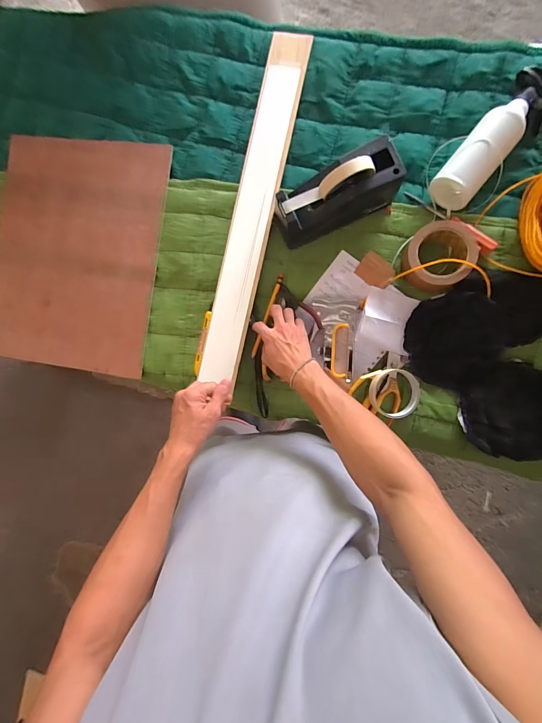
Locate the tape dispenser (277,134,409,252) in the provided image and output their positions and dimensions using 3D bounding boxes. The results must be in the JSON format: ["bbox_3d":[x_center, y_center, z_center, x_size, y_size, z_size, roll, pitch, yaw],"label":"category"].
[{"bbox_3d":[0.109,-0.275,0.546,0.204,0.101,0.081,-23,87,7],"label":"tape dispenser"}]

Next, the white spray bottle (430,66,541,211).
[{"bbox_3d":[0.367,-0.360,0.536,0.082,0.063,0.240,39,95,6],"label":"white spray bottle"}]

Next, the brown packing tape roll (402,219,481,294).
[{"bbox_3d":[0.279,-0.172,0.548,0.104,0.044,0.104,0,89,7],"label":"brown packing tape roll"}]

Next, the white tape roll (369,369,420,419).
[{"bbox_3d":[0.215,0.055,0.573,0.086,0.025,0.084,0,89,7],"label":"white tape roll"}]

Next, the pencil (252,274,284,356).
[{"bbox_3d":[-0.007,-0.085,0.612,0.010,0.011,0.162,19,90,7],"label":"pencil"}]

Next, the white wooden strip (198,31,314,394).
[{"bbox_3d":[-0.031,-0.280,0.601,0.076,0.012,0.631,12,89,7],"label":"white wooden strip"}]

